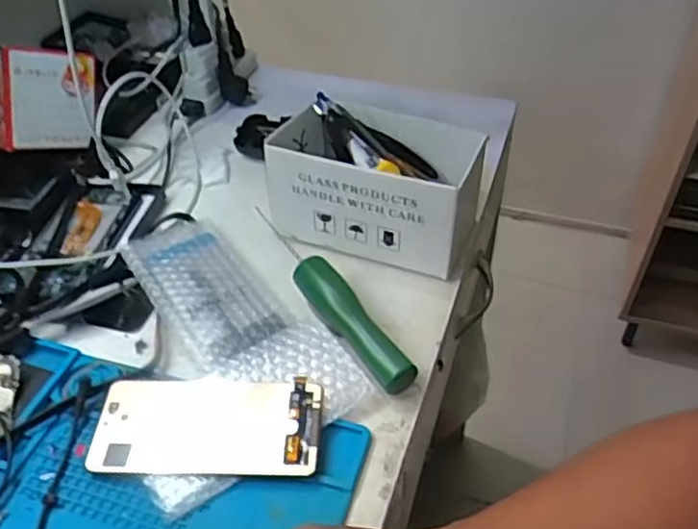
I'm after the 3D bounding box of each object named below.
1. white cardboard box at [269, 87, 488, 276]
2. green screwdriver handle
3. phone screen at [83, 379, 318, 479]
[{"bbox_3d":[0.019,-0.069,0.594,0.181,0.098,0.088,17,47,17],"label":"white cardboard box"},{"bbox_3d":[0.001,0.046,0.518,0.029,0.029,0.137,-25,50,-23],"label":"green screwdriver handle"},{"bbox_3d":[-0.099,0.111,0.463,0.156,0.008,0.074,0,48,4],"label":"phone screen"}]

